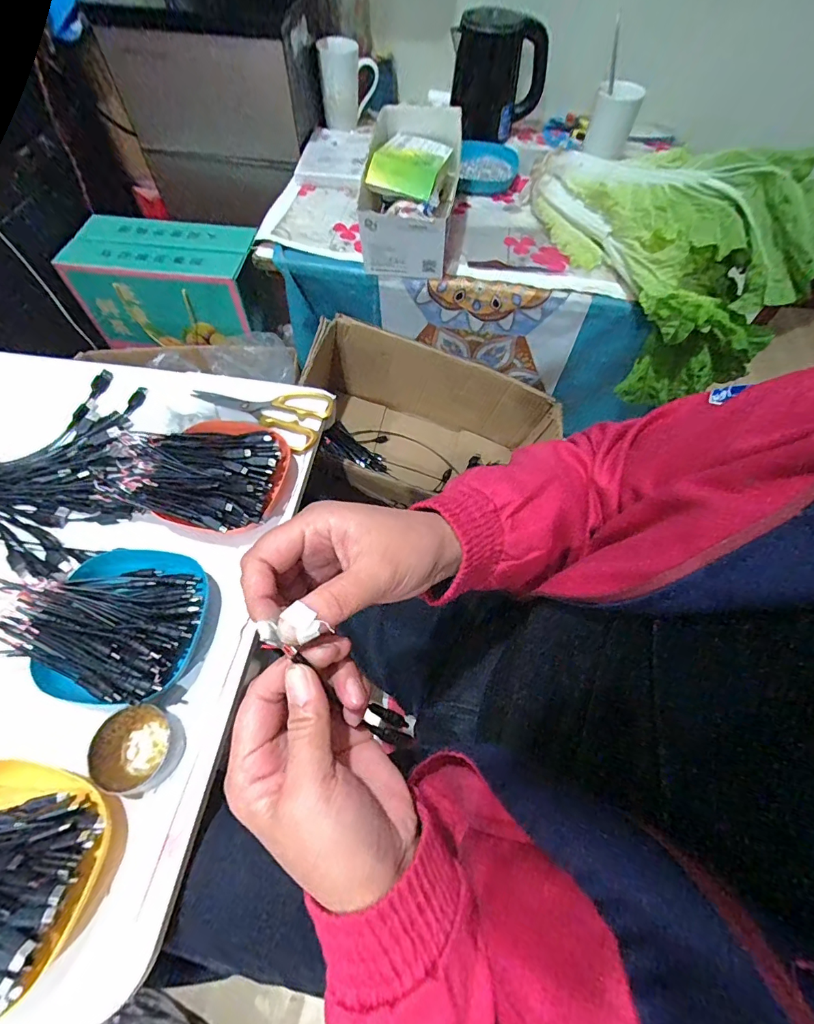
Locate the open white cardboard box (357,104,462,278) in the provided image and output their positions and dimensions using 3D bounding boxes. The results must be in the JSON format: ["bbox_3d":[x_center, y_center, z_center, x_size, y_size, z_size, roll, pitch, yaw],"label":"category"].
[{"bbox_3d":[0.011,-0.497,0.681,0.134,0.094,0.263,8,73,2],"label":"open white cardboard box"}]

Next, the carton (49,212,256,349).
[{"bbox_3d":[-0.446,-0.436,0.871,0.316,0.159,0.155,7,61,2],"label":"carton"}]

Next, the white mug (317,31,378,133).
[{"bbox_3d":[-0.109,-0.805,0.847,0.105,0.116,0.097,-4,61,-4],"label":"white mug"}]

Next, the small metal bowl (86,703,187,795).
[{"bbox_3d":[-0.222,0.193,0.370,0.064,0.021,0.060,1,61,-2],"label":"small metal bowl"}]

